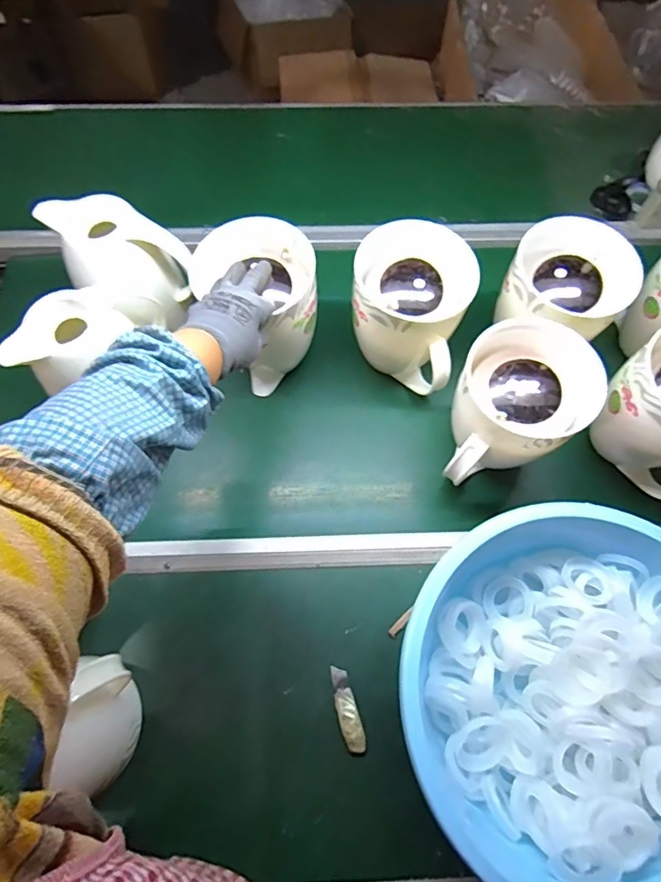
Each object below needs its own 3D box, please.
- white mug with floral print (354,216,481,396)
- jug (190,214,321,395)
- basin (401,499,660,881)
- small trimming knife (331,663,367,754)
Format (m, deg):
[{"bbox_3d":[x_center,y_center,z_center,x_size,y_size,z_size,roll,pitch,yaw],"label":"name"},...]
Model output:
[{"bbox_3d":[0.103,-0.170,0.679,0.154,0.188,0.137,19,68,6],"label":"white mug with floral print"},{"bbox_3d":[-0.094,-0.173,0.677,0.145,0.202,0.137,1,67,-1],"label":"jug"},{"bbox_3d":[0.263,0.258,0.529,0.330,0.140,0.356,1,67,-2],"label":"basin"},{"bbox_3d":[0.019,0.313,0.577,0.023,0.015,0.091,-14,68,-8],"label":"small trimming knife"}]

